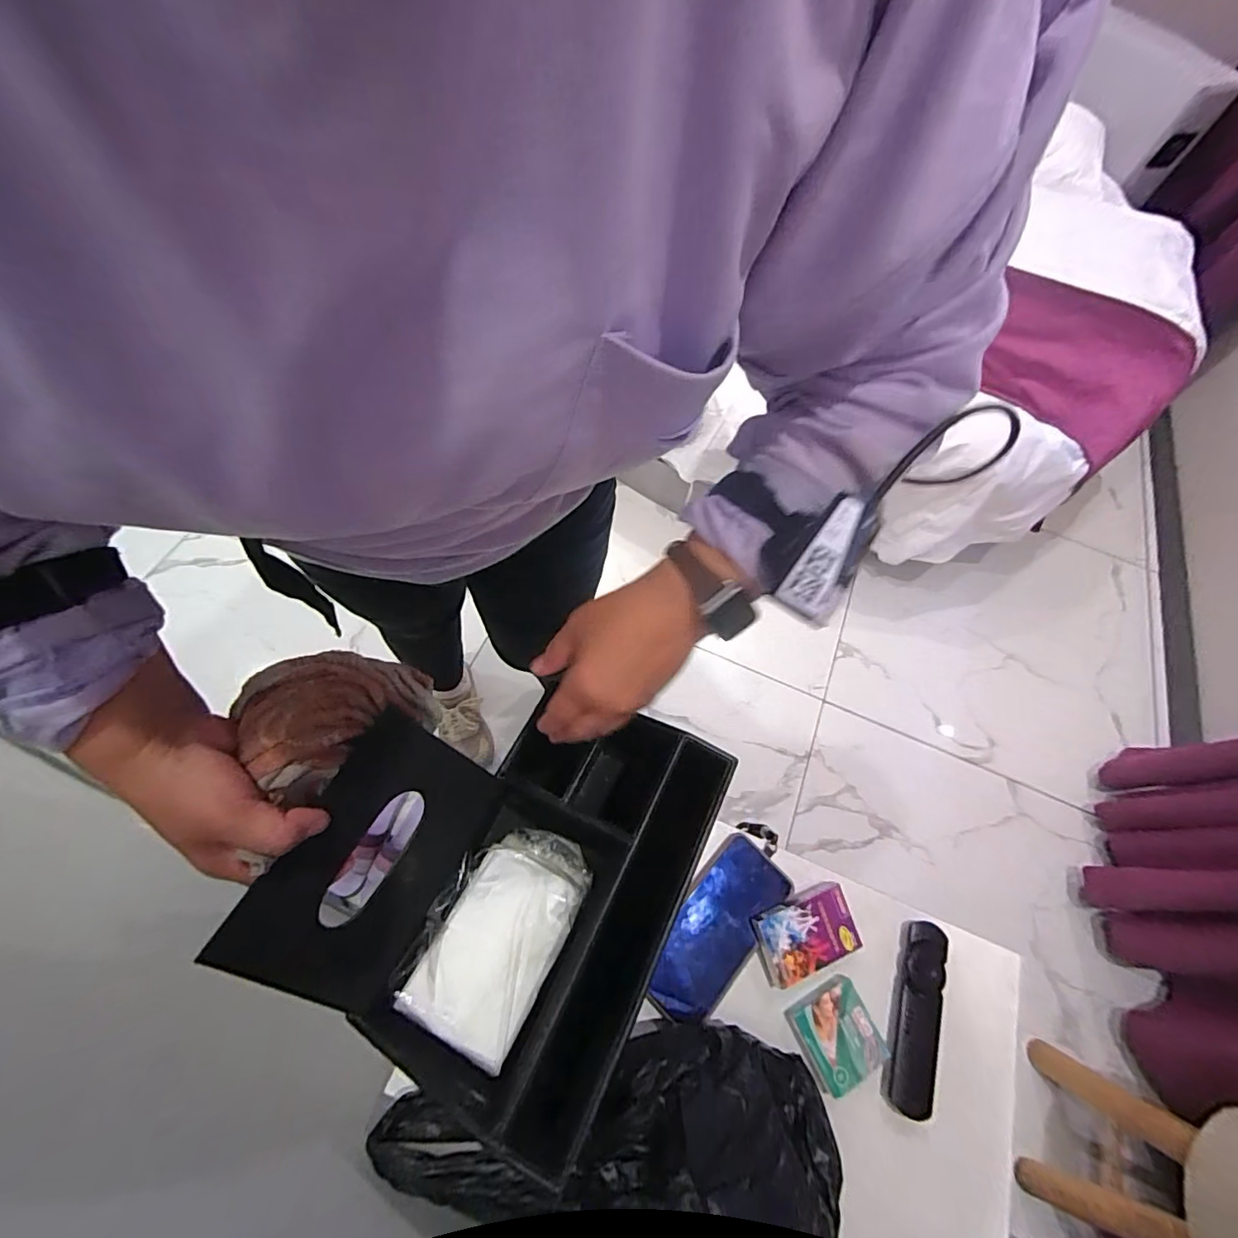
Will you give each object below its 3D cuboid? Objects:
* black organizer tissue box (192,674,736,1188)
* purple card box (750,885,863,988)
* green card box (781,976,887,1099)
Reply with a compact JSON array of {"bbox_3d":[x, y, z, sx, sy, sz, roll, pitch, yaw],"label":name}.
[{"bbox_3d":[-0.078,0.189,0.423,0.248,0.181,0.285,29,68,9],"label":"black organizer tissue box"},{"bbox_3d":[0.172,0.288,0.483,0.094,0.020,0.057,-16,68,-10],"label":"purple card box"},{"bbox_3d":[0.189,0.360,0.457,0.068,0.014,0.066,-24,69,-13],"label":"green card box"}]

